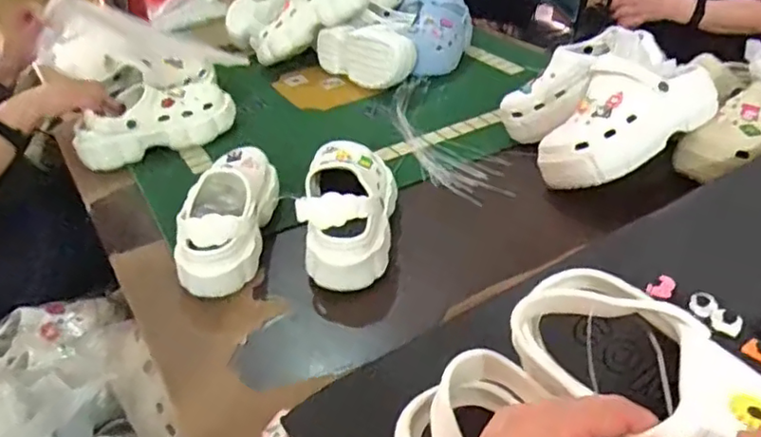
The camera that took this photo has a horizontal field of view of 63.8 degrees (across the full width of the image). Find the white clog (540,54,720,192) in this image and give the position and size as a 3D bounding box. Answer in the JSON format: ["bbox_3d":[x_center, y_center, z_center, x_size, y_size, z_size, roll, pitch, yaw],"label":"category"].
[{"bbox_3d":[0.338,-0.137,0.859,0.233,0.125,0.125,-22,37,-21],"label":"white clog"}]

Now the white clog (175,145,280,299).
[{"bbox_3d":[-0.199,-0.009,0.809,0.097,0.093,0.224,-4,34,4],"label":"white clog"}]

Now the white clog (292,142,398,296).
[{"bbox_3d":[-0.038,-0.023,0.809,0.105,0.099,0.235,-1,34,8],"label":"white clog"}]

